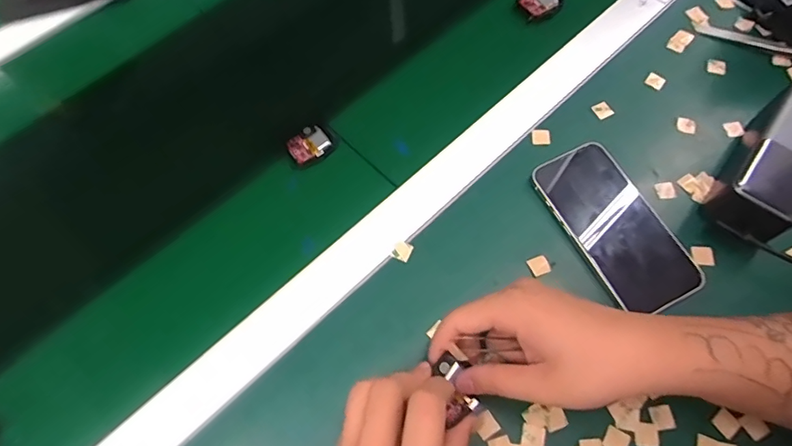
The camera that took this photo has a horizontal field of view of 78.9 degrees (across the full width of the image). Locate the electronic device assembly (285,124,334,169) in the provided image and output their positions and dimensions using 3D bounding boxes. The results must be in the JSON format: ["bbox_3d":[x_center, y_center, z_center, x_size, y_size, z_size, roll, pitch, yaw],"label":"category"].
[{"bbox_3d":[-0.078,-0.070,0.438,0.038,0.008,0.035,-34,71,-12],"label":"electronic device assembly"}]

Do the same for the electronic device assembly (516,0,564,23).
[{"bbox_3d":[0.151,-0.228,0.499,0.043,0.008,0.041,-28,69,-9],"label":"electronic device assembly"}]

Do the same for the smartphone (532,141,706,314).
[{"bbox_3d":[0.179,0.002,0.395,0.073,0.014,0.144,-26,69,-9],"label":"smartphone"}]

